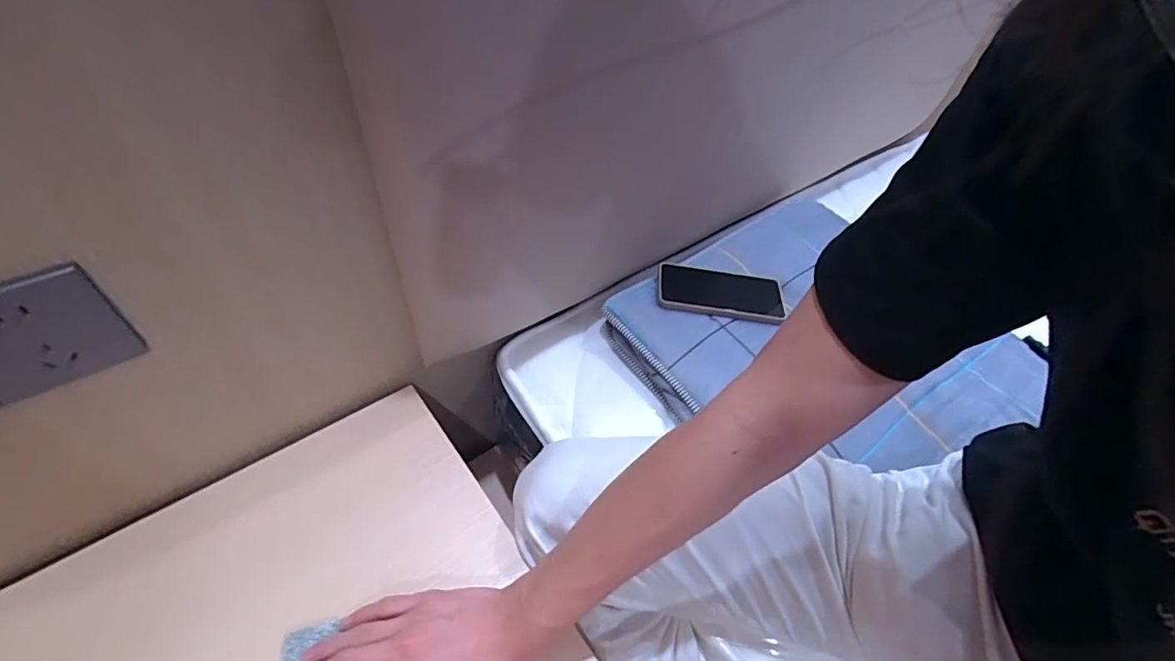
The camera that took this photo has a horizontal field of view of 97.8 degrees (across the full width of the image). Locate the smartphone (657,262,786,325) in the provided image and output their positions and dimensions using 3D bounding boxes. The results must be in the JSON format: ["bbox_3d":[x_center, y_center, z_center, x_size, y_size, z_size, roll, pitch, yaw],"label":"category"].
[{"bbox_3d":[0.180,-0.053,0.683,0.170,0.010,0.088,8,48,1],"label":"smartphone"}]

